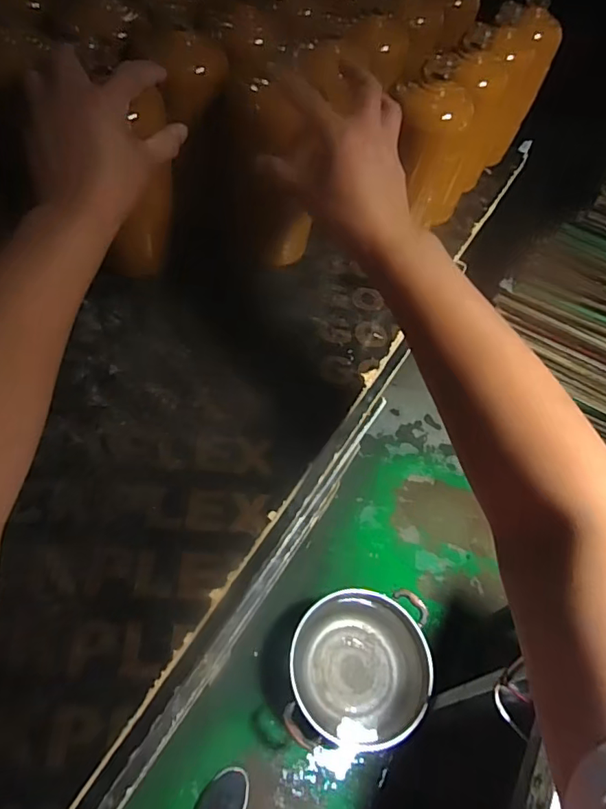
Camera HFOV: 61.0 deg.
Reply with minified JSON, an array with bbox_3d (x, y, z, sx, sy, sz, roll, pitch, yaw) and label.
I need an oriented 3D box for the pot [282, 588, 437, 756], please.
[{"bbox_3d":[0.135,0.638,1.255,0.328,0.186,0.327,2,50,-3],"label":"pot"}]

